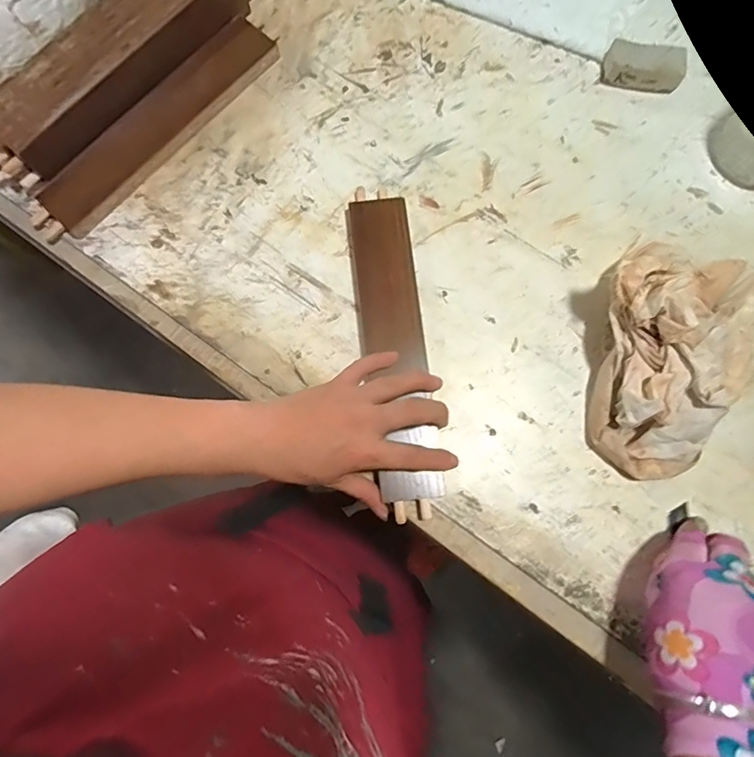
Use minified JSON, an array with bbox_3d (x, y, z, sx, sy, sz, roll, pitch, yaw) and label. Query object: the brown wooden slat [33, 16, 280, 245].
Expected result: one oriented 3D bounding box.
[{"bbox_3d":[-0.198,-0.226,0.438,0.052,0.017,0.264,42,81,7],"label":"brown wooden slat"}]

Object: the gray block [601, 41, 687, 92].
[{"bbox_3d":[0.249,-0.291,0.454,0.071,0.022,0.030,6,79,1],"label":"gray block"}]

